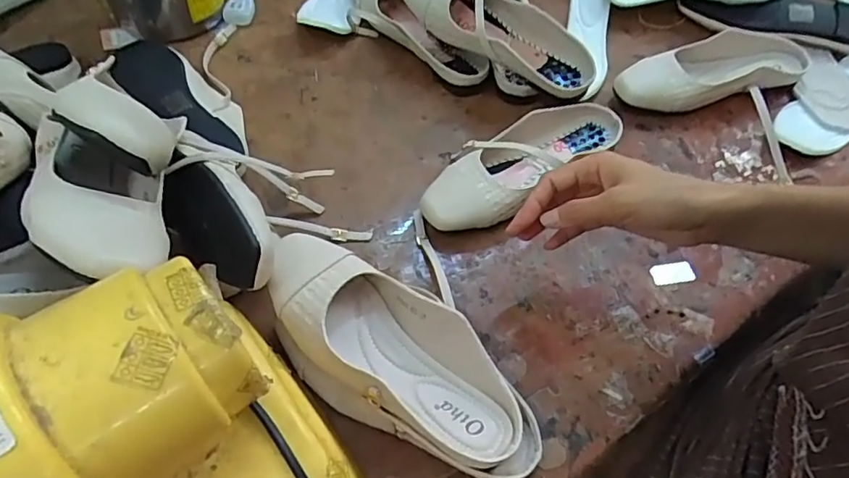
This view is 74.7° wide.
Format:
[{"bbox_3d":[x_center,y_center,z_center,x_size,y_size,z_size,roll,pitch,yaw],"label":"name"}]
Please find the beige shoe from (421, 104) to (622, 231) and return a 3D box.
[{"bbox_3d":[0.094,-0.081,0.556,0.228,0.044,0.082,-34,64,-22],"label":"beige shoe"}]

